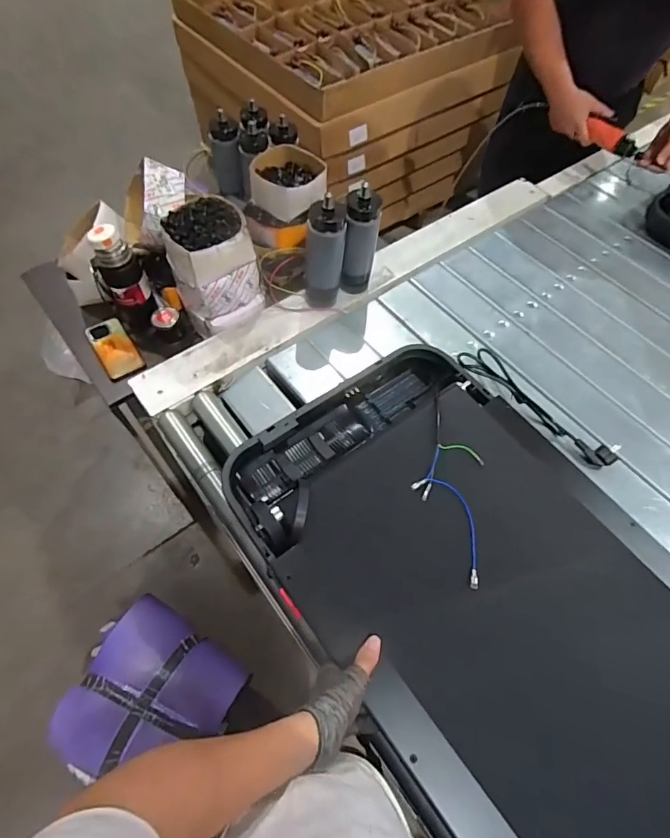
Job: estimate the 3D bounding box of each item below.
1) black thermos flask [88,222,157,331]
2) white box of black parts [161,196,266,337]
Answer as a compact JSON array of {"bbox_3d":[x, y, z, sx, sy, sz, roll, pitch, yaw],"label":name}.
[{"bbox_3d":[-0.425,-0.278,0.899,0.078,0.231,0.080,11,61,3],"label":"black thermos flask"},{"bbox_3d":[-0.246,-0.306,0.879,0.153,0.190,0.163,-34,69,-18],"label":"white box of black parts"}]

